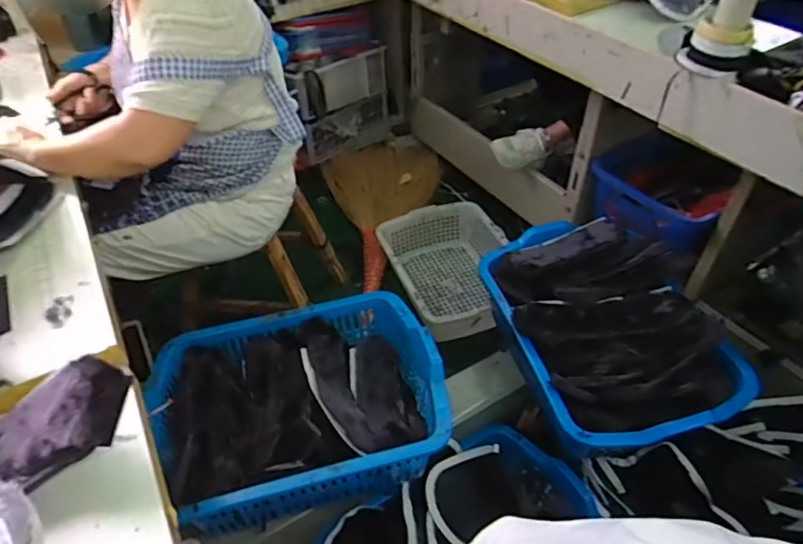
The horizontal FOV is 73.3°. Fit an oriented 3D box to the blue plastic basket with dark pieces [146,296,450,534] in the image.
[{"bbox_3d":[-0.194,0.249,1.055,0.520,0.156,0.400,-12,45,-11],"label":"blue plastic basket with dark pieces"}]

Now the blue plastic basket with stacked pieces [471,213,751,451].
[{"bbox_3d":[0.438,0.109,1.172,0.408,0.181,0.572,-9,44,-9],"label":"blue plastic basket with stacked pieces"}]

